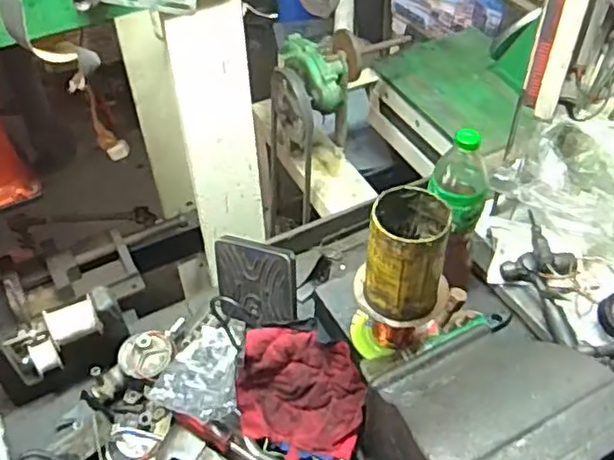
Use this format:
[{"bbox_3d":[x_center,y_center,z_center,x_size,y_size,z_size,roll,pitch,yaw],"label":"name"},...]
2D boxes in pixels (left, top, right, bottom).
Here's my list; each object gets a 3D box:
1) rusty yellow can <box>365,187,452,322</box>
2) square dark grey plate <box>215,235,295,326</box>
[{"bbox_3d":[0.096,0.025,0.627,0.075,0.112,0.081,6,47,7],"label":"rusty yellow can"},{"bbox_3d":[-0.057,0.060,0.731,0.103,0.094,0.013,12,24,26],"label":"square dark grey plate"}]

